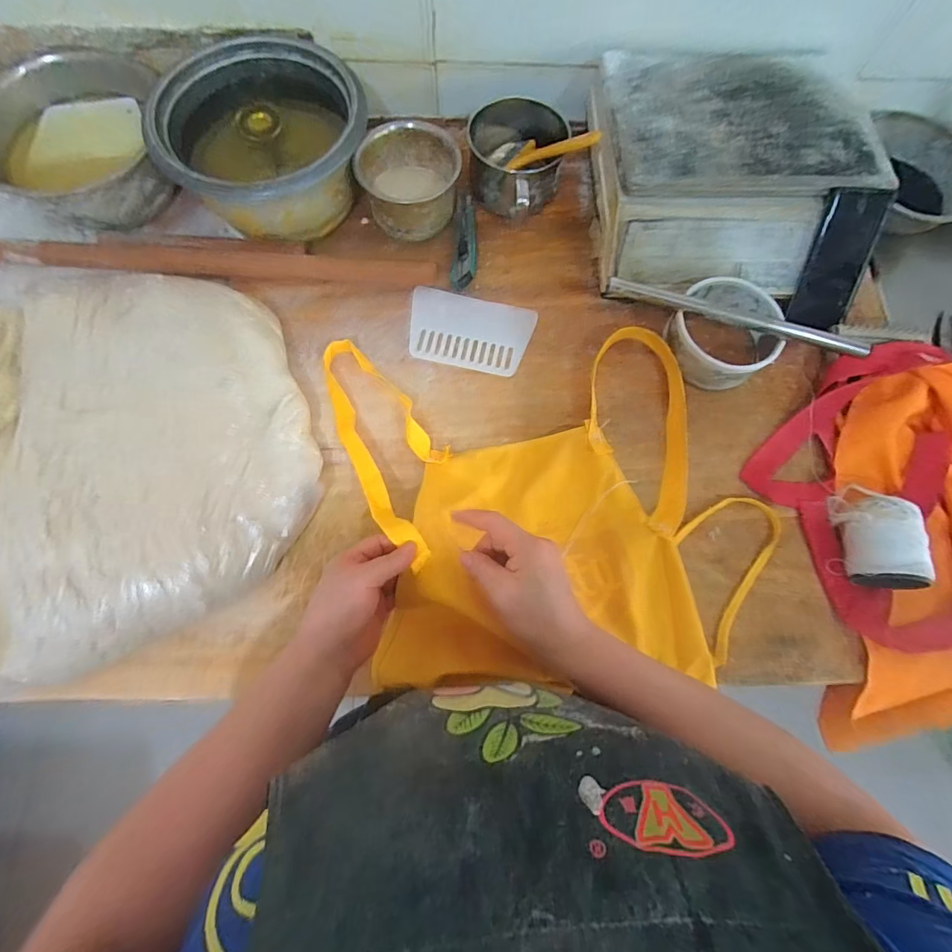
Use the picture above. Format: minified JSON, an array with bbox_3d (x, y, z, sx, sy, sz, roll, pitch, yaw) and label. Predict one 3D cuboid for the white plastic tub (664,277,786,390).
[{"bbox_3d":[0.310,-0.180,0.586,0.132,0.050,0.126,0,77,0],"label":"white plastic tub"}]

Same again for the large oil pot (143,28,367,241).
[{"bbox_3d":[-0.265,-0.422,0.596,0.236,0.116,0.219,0,77,0],"label":"large oil pot"}]

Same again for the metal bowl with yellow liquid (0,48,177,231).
[{"bbox_3d":[-0.517,-0.423,0.590,0.205,0.080,0.206,0,77,0],"label":"metal bowl with yellow liquid"}]

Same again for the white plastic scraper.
[{"bbox_3d":[-0.008,-0.187,0.600,0.158,0.004,0.103,11,75,-1],"label":"white plastic scraper"}]

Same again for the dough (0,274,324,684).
[{"bbox_3d":[-0.436,-0.015,0.471,0.499,0.086,0.413,-21,77,-7],"label":"dough"}]

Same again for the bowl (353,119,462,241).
[{"bbox_3d":[-0.086,-0.389,0.606,0.122,0.086,0.117,0,77,0],"label":"bowl"}]

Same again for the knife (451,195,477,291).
[{"bbox_3d":[-0.012,-0.316,0.619,0.030,0.018,0.137,5,77,1],"label":"knife"}]

